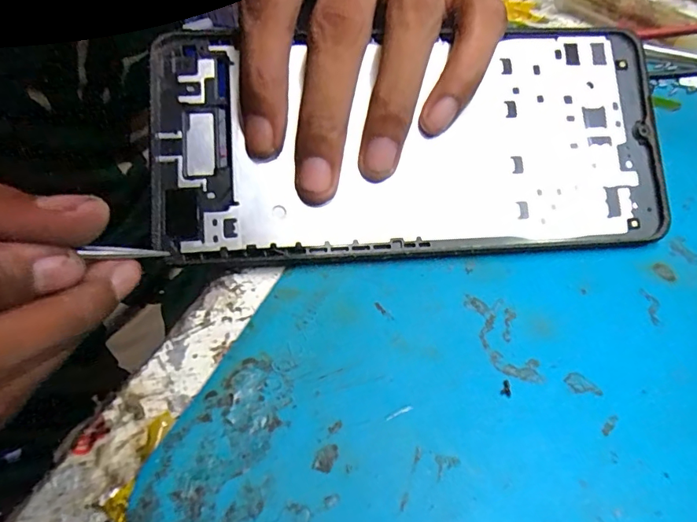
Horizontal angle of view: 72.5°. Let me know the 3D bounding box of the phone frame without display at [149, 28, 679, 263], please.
[{"bbox_3d":[0.020,-0.038,0.150,0.158,0.004,0.072,-3,82,-5],"label":"phone frame without display"}]

